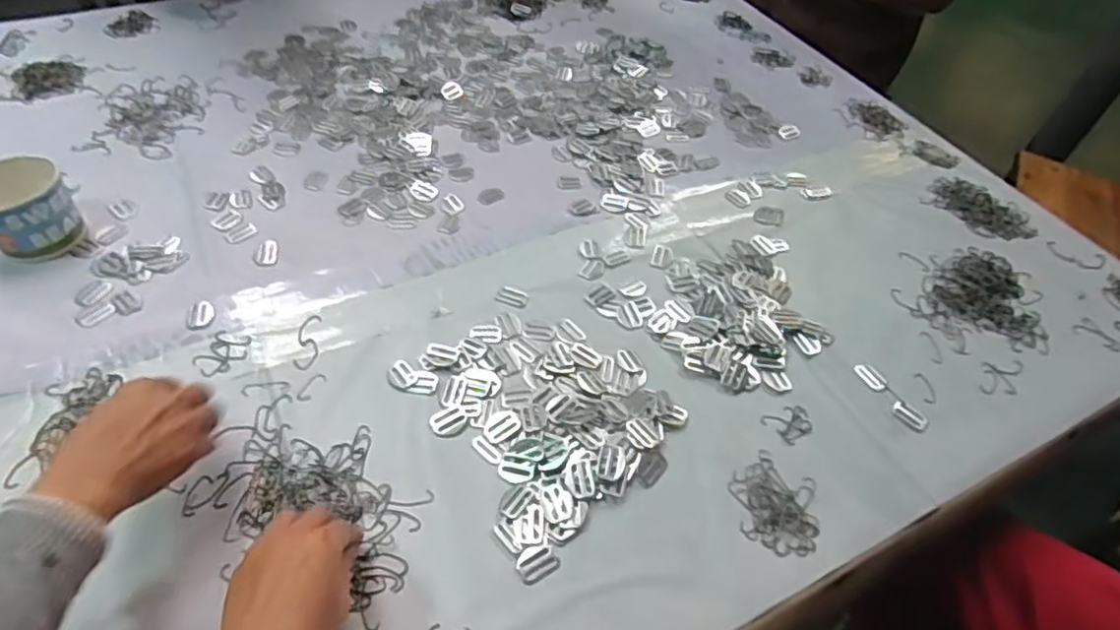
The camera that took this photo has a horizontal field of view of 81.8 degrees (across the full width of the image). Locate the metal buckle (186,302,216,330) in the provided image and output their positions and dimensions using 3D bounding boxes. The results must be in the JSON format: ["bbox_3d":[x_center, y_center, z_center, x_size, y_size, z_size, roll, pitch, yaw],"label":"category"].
[{"bbox_3d":[-0.358,-0.001,0.644,0.026,0.004,0.039,-15,52,-17],"label":"metal buckle"}]

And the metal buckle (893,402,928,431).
[{"bbox_3d":[0.332,0.095,0.612,0.033,0.004,0.020,36,56,25],"label":"metal buckle"}]

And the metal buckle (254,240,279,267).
[{"bbox_3d":[-0.321,-0.069,0.707,0.024,0.004,0.040,-11,50,-14],"label":"metal buckle"}]

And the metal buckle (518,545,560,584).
[{"bbox_3d":[-0.017,0.194,0.505,0.031,0.004,0.024,-21,53,-21],"label":"metal buckle"}]

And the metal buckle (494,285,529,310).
[{"bbox_3d":[-0.049,-0.019,0.683,0.034,0.004,0.022,18,50,12],"label":"metal buckle"}]

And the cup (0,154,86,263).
[{"bbox_3d":[-0.551,-0.105,0.667,0.090,0.083,0.079,-33,58,-28],"label":"cup"}]

